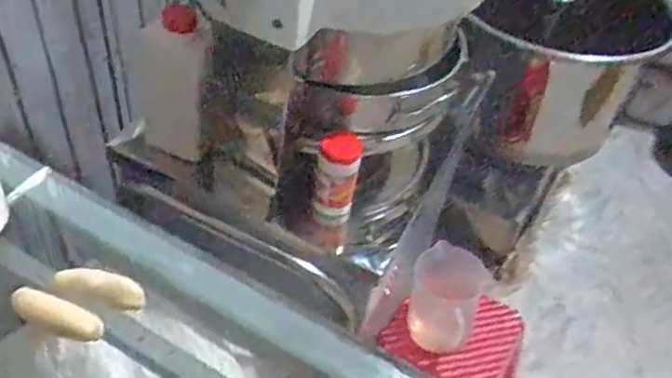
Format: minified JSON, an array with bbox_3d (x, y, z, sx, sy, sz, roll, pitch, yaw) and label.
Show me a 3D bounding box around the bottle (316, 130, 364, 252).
[{"bbox_3d":[-0.001,0.004,0.888,0.059,0.162,0.056,3,43,-1],"label":"bottle"}]

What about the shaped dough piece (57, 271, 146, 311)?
[{"bbox_3d":[-0.197,0.083,0.553,0.072,0.025,0.022,16,42,-9],"label":"shaped dough piece"}]

